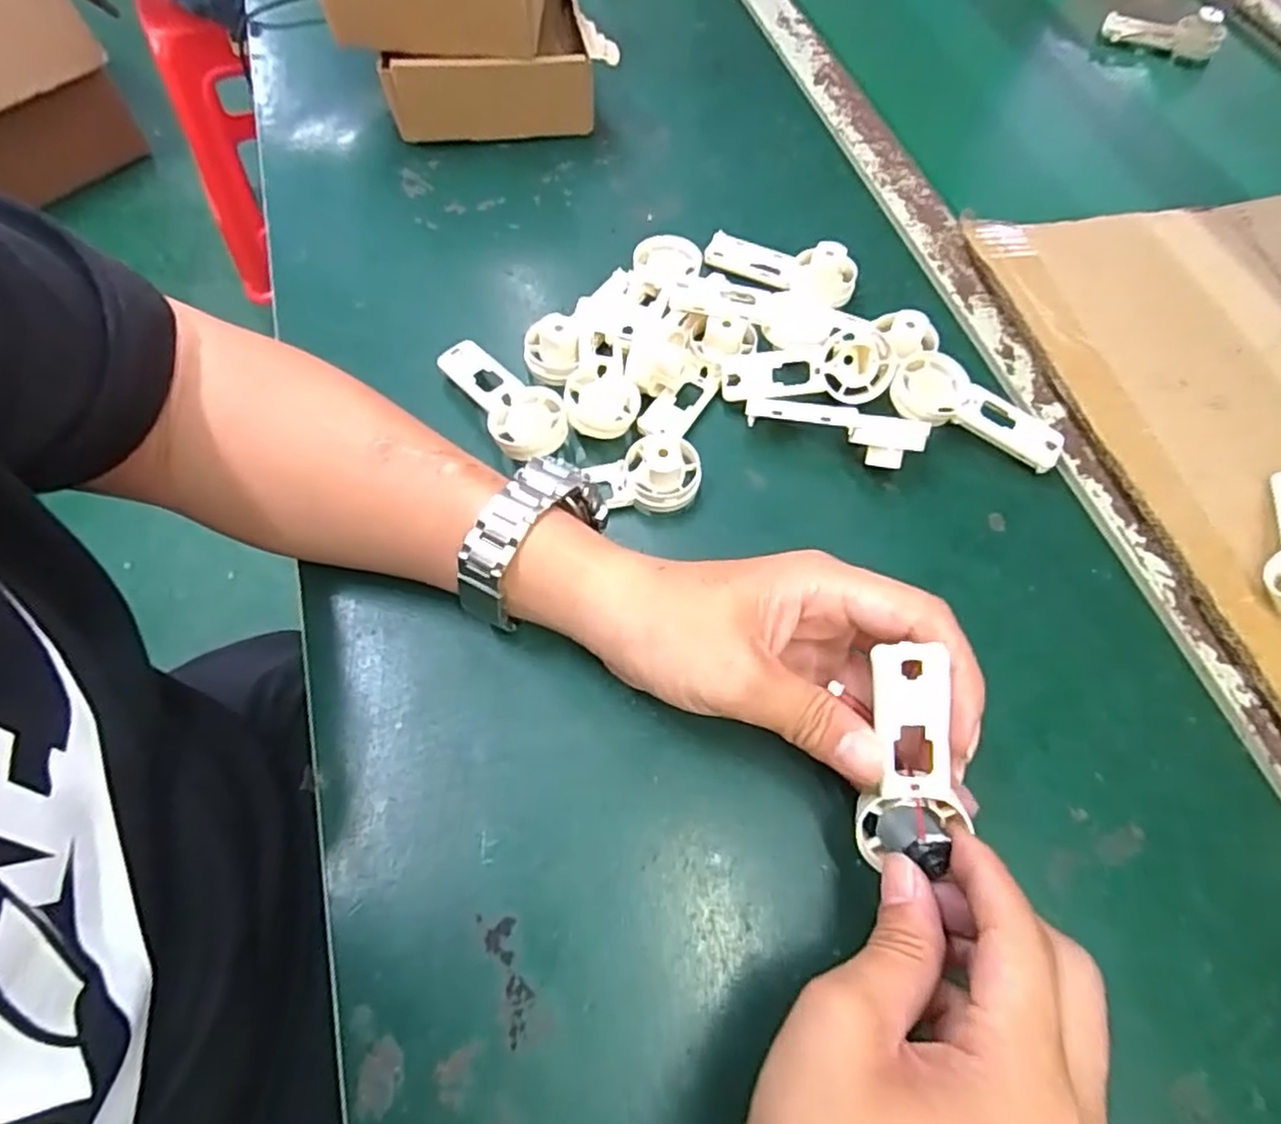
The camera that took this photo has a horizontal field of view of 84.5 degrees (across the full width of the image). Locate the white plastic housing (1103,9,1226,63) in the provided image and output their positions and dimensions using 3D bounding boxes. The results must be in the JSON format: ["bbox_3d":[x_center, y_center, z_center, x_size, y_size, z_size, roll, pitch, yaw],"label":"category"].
[{"bbox_3d":[0.449,-0.458,0.606,0.093,0.028,0.035,25,64,10],"label":"white plastic housing"}]

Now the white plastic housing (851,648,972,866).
[{"bbox_3d":[0.097,0.070,0.246,0.033,0.085,0.019,-5,18,-4],"label":"white plastic housing"}]

